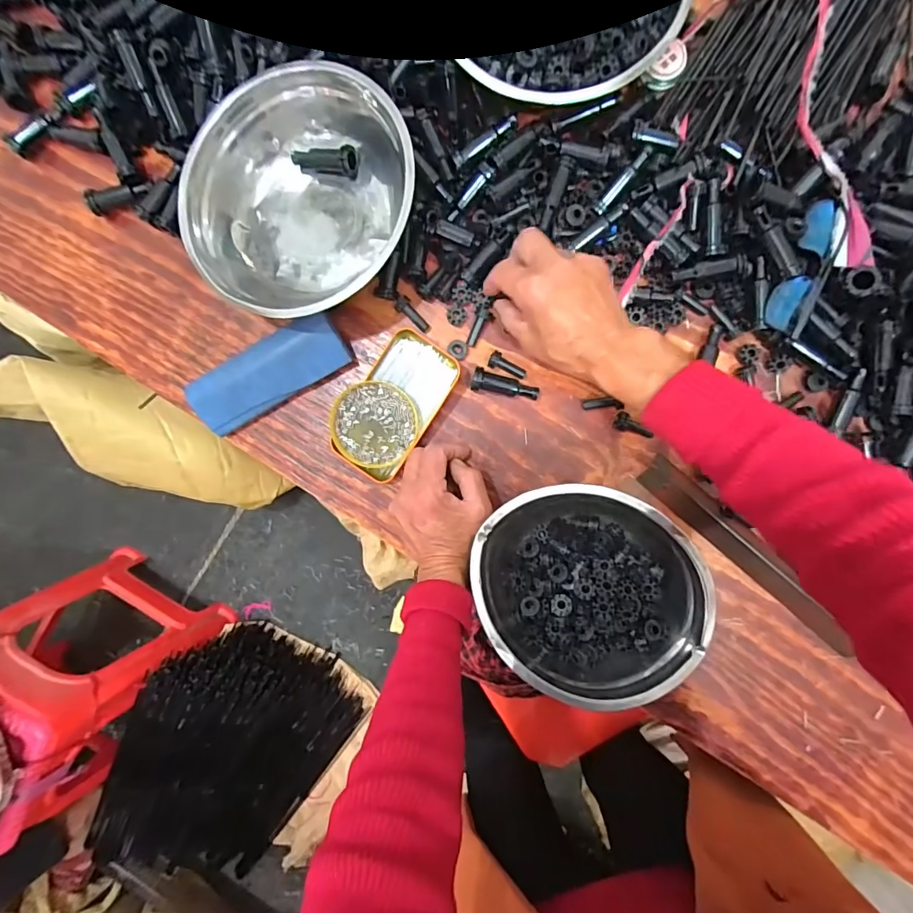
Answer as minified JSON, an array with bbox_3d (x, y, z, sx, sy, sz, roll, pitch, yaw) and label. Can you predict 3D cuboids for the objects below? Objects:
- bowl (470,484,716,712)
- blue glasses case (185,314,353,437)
[{"bbox_3d":[0.123,0.127,0.438,0.177,0.077,0.213,-43,85,0],"label":"bowl"},{"bbox_3d":[-0.188,-0.084,0.465,0.156,0.030,0.062,-30,85,1],"label":"blue glasses case"}]

